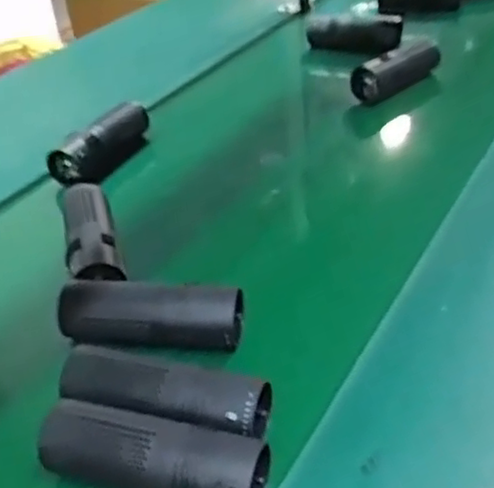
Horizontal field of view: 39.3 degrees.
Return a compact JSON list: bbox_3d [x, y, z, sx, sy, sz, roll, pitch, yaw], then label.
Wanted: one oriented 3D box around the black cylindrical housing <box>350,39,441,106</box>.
[{"bbox_3d":[0.237,-0.271,1.092,0.148,0.067,0.051,-24,40,-24],"label":"black cylindrical housing"}]

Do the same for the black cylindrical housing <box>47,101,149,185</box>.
[{"bbox_3d":[-0.202,-0.146,0.951,0.053,0.056,0.179,14,40,23],"label":"black cylindrical housing"}]

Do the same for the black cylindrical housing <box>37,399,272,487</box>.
[{"bbox_3d":[-0.069,0.152,0.498,0.171,0.057,0.045,7,38,15],"label":"black cylindrical housing"}]

